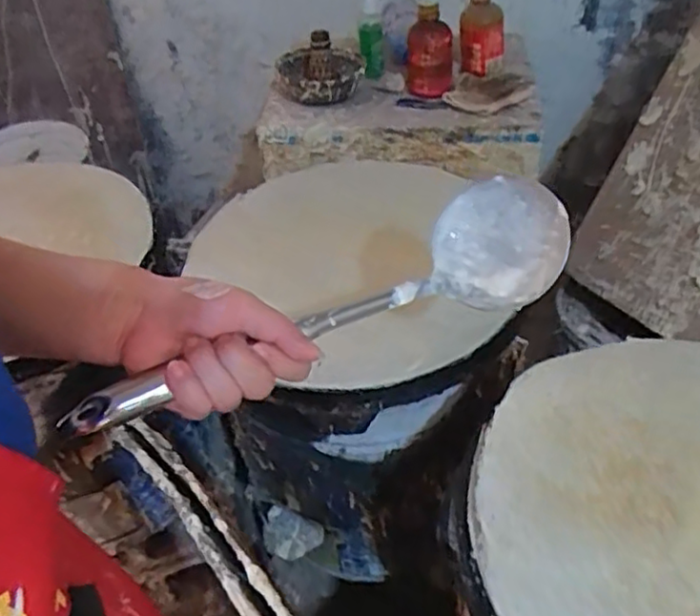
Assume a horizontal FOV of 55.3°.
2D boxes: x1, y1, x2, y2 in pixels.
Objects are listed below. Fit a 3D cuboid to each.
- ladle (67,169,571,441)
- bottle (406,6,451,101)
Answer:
[{"bbox_3d":[-0.007,0.006,0.424,0.332,0.061,0.084,-25,48,-21],"label":"ladle"},{"bbox_3d":[0.121,-0.392,1.013,0.070,0.120,0.062,3,46,8],"label":"bottle"}]

